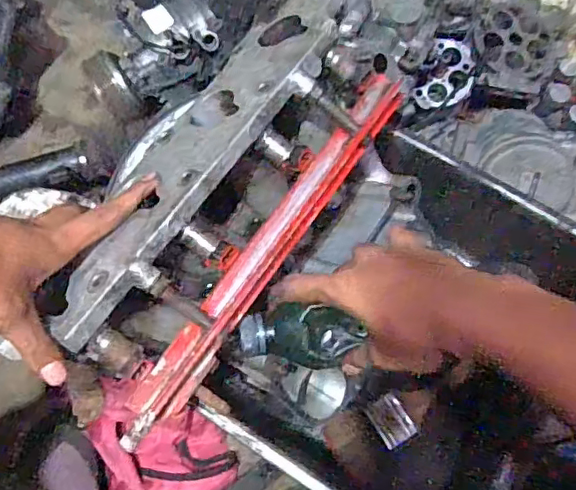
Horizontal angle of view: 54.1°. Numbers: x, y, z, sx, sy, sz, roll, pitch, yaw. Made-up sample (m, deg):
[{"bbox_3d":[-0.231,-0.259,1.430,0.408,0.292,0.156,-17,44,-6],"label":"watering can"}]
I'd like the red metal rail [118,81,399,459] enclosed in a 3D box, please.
[{"bbox_3d":[-0.010,-0.003,0.414,0.032,0.025,0.329,32,76,11],"label":"red metal rail"}]

